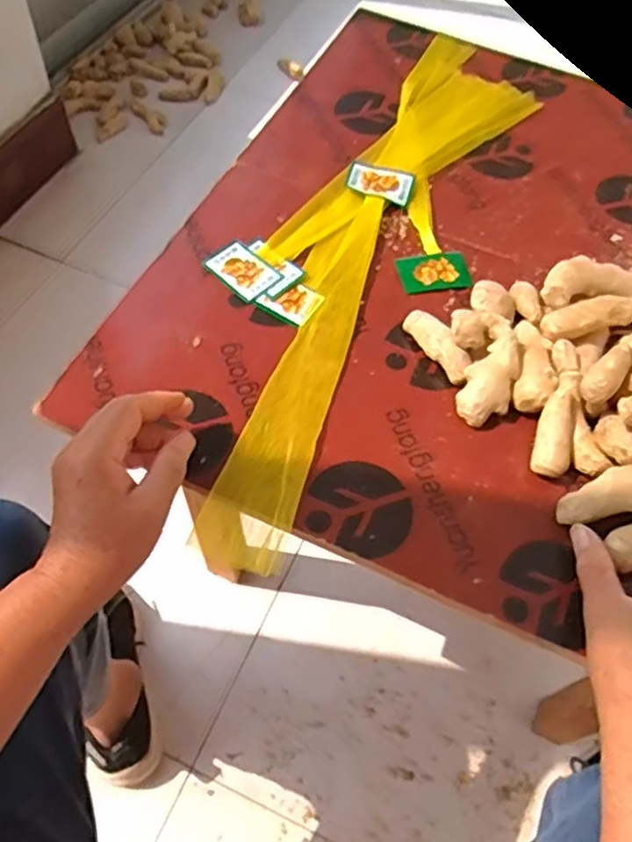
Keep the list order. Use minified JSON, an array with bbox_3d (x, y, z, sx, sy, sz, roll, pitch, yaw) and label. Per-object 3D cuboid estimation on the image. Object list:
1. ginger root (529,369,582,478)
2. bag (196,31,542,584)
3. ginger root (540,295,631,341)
[{"bbox_3d":[0.171,0.000,0.471,0.028,0.016,0.080,18,78,7],"label":"ginger root"},{"bbox_3d":[0.050,-0.167,0.588,0.135,0.013,0.642,25,60,11],"label":"bag"},{"bbox_3d":[0.205,-0.079,0.507,0.070,0.018,0.026,-10,60,-10],"label":"ginger root"}]

